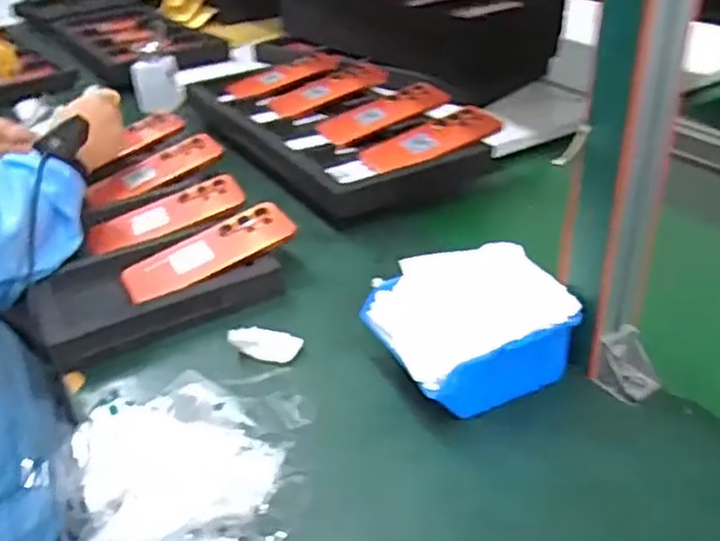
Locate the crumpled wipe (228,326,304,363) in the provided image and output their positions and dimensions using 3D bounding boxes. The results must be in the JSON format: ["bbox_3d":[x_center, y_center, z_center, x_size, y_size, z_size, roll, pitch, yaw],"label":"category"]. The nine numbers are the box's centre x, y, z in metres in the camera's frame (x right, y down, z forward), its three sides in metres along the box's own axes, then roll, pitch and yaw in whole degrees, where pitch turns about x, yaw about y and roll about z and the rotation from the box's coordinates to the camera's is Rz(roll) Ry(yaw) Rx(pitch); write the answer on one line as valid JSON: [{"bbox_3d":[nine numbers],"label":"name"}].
[{"bbox_3d":[-0.083,0.065,0.638,0.062,0.023,0.019,11,32,-4],"label":"crumpled wipe"}]

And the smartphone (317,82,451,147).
[{"bbox_3d":[0.030,-0.211,0.974,0.173,0.009,0.084,-28,45,-16],"label":"smartphone"}]

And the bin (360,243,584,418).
[{"bbox_3d":[0.087,0.049,0.597,0.141,0.083,0.120,-14,34,-18],"label":"bin"}]

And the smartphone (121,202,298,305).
[{"bbox_3d":[-0.151,-0.018,0.737,0.174,0.014,0.083,-27,38,-14],"label":"smartphone"}]

